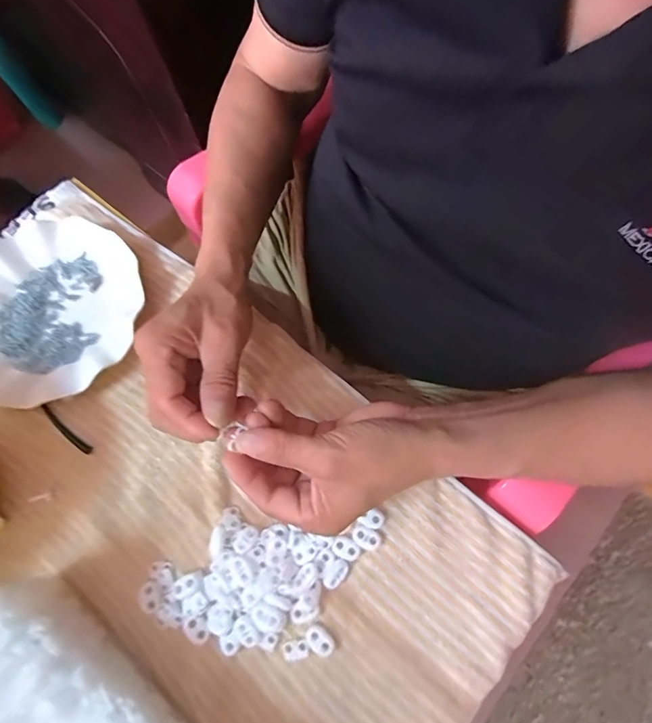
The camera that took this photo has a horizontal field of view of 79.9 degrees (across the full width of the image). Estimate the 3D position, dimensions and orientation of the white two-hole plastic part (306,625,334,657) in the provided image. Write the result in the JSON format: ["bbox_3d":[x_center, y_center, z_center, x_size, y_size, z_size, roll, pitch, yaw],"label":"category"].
[{"bbox_3d":[-0.005,0.206,0.288,0.016,0.006,0.021,-43,76,-11],"label":"white two-hole plastic part"}]

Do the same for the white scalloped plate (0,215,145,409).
[{"bbox_3d":[-0.263,-0.050,0.368,0.177,0.023,0.184,-1,72,2],"label":"white scalloped plate"}]

